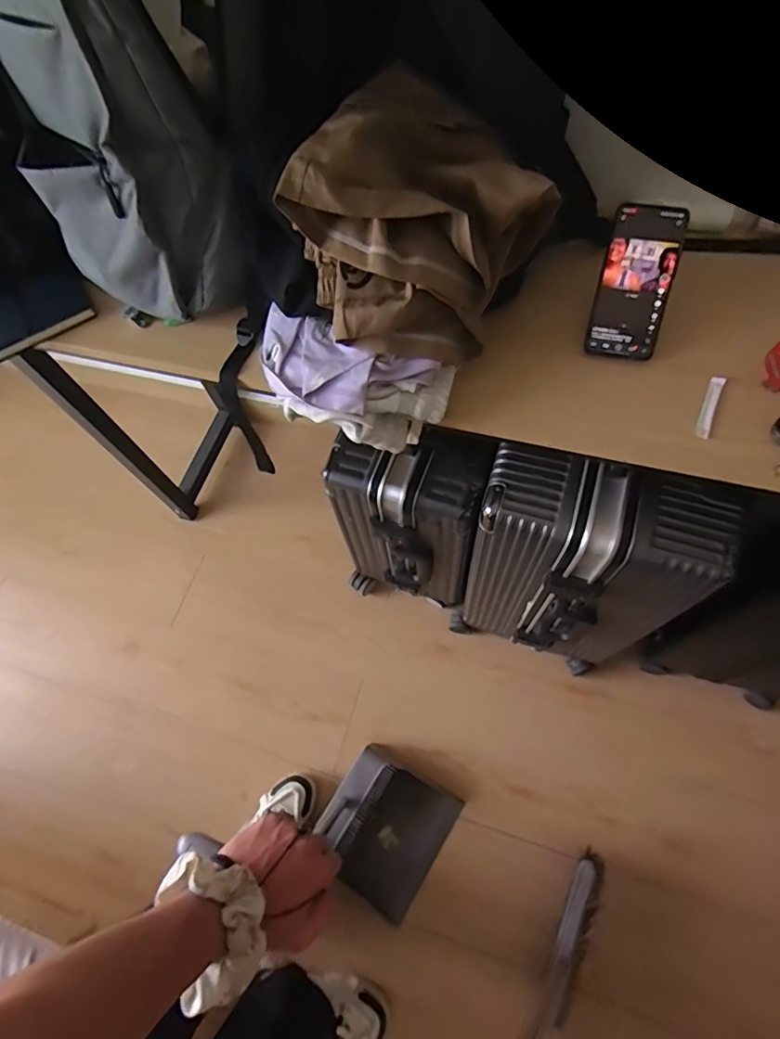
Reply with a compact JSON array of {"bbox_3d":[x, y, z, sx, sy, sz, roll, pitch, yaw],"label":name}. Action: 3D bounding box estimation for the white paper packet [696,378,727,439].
[{"bbox_3d":[0.355,-0.126,0.580,0.015,0.004,0.085,23,70,14],"label":"white paper packet"}]

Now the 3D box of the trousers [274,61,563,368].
[{"bbox_3d":[0.018,-0.291,0.539,0.220,0.152,0.216,27,71,16],"label":"trousers"}]

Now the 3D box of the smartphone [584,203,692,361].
[{"bbox_3d":[0.281,-0.270,0.598,0.077,0.013,0.161,11,104,4],"label":"smartphone"}]

